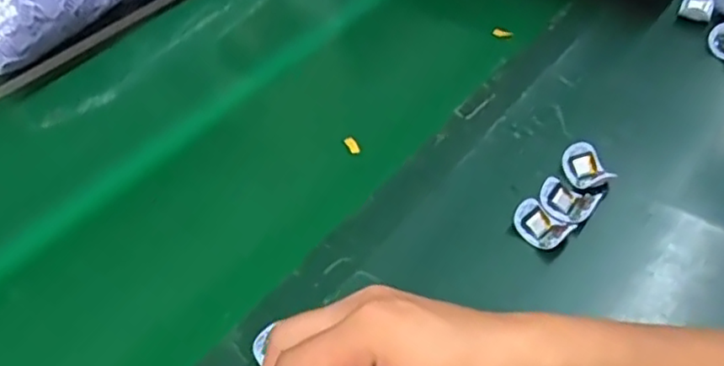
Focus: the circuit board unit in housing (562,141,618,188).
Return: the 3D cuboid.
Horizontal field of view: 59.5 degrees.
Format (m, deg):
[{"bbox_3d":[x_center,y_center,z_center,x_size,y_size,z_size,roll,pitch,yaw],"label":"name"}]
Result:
[{"bbox_3d":[0.184,-0.013,0.519,0.028,0.018,0.040,-10,47,-5],"label":"circuit board unit in housing"}]

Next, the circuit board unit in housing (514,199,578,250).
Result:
[{"bbox_3d":[0.137,0.033,0.482,0.042,0.016,0.029,26,54,26],"label":"circuit board unit in housing"}]

